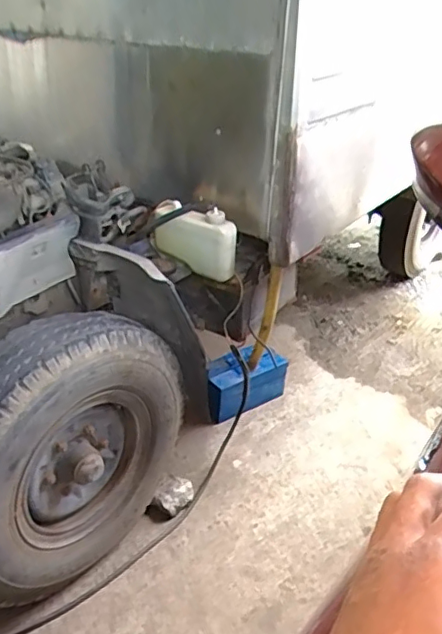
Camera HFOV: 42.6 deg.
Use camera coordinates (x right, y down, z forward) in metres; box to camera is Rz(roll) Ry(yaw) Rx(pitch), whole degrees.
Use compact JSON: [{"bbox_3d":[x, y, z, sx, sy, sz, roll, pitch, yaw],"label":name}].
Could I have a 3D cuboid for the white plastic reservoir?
[{"bbox_3d":[-0.077,-0.219,1.662,0.271,0.185,0.100,22,37,29],"label":"white plastic reservoir"}]

